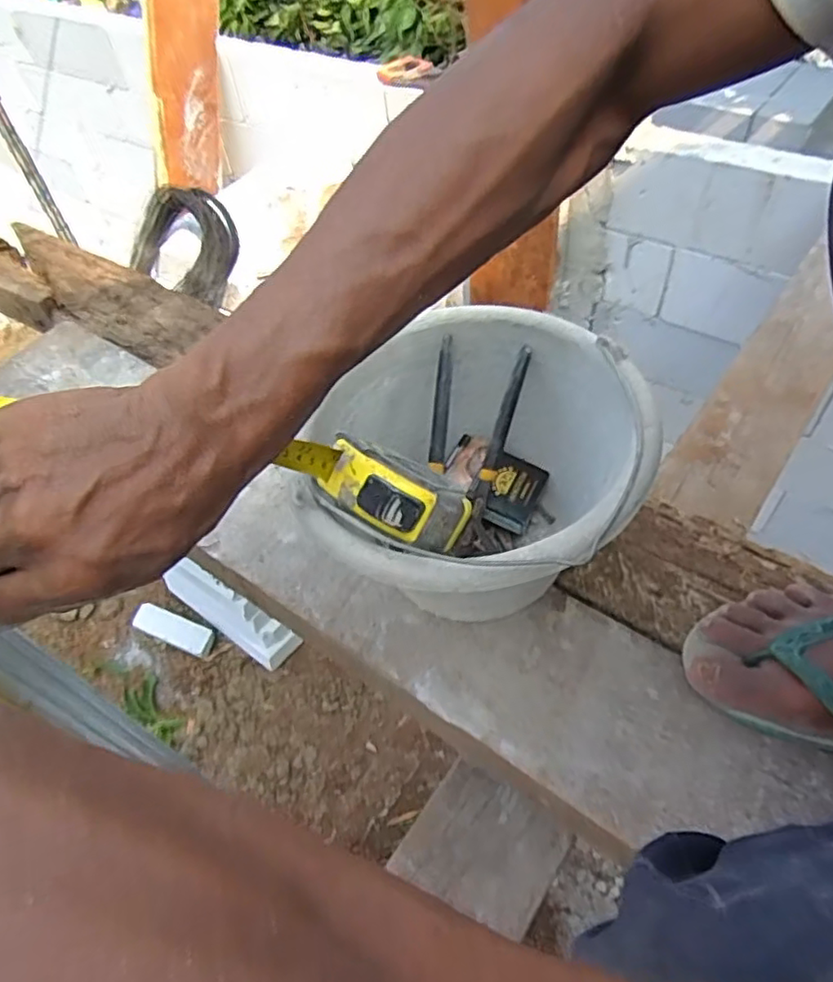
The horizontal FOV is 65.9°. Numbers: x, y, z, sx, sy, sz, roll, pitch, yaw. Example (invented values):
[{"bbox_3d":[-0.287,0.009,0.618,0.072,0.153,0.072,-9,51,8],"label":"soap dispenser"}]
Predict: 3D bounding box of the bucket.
[{"bbox_3d":[0.053,-0.004,0.499,0.217,0.183,0.248,18,56,19],"label":"bucket"}]

